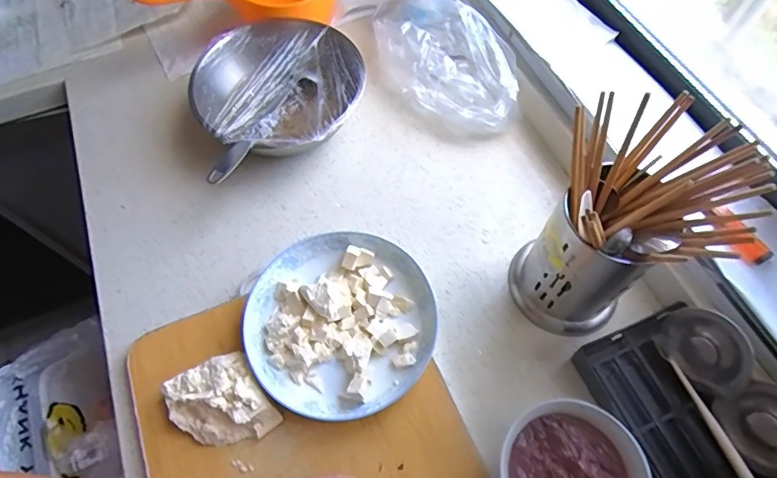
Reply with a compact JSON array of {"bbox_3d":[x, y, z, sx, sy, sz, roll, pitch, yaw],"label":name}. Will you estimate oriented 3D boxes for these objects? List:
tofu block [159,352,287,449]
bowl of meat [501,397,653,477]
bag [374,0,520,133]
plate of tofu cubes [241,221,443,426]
[{"bbox_3d":[-0.165,0.160,0.460,0.084,0.031,0.094,-34,65,-15],"label":"tofu block"},{"bbox_3d":[0.161,0.213,0.426,0.120,0.053,0.119,-1,61,2],"label":"bowl of meat"},{"bbox_3d":[0.072,-0.244,0.652,0.120,0.094,0.258,-32,66,-14],"label":"bag"},{"bbox_3d":[-0.047,0.084,0.499,0.184,0.057,0.194,-1,61,2],"label":"plate of tofu cubes"}]

